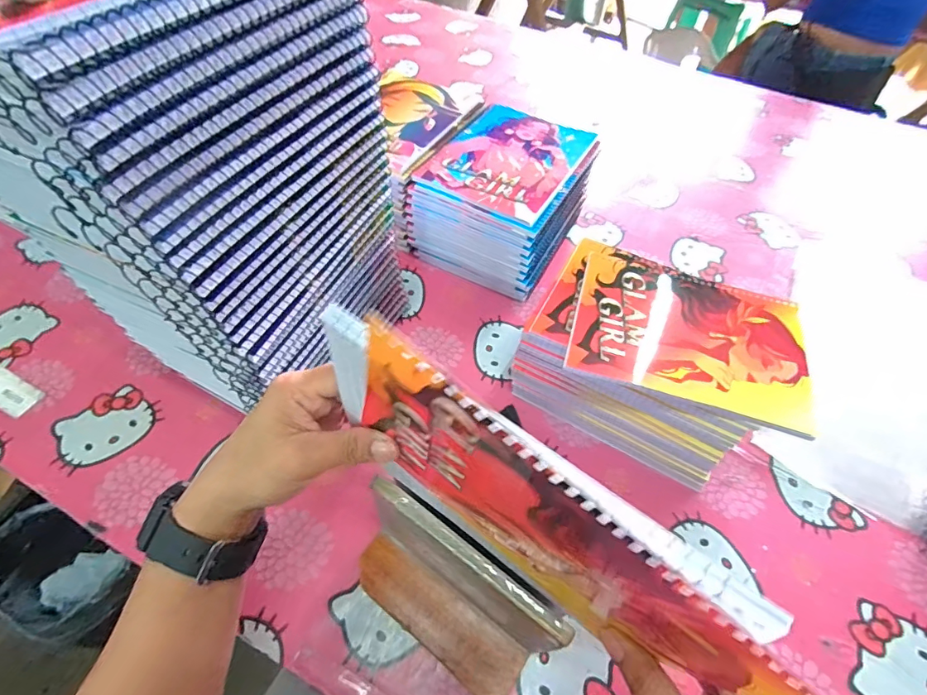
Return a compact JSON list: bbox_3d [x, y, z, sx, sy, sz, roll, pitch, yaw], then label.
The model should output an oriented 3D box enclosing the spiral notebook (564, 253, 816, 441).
[{"bbox_3d":[0.200,-0.013,0.410,0.195,0.008,0.143,16,54,9],"label":"spiral notebook"}]

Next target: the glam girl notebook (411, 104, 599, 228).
[{"bbox_3d":[0.055,-0.225,0.545,0.148,0.010,0.202,27,56,15],"label":"glam girl notebook"}]

